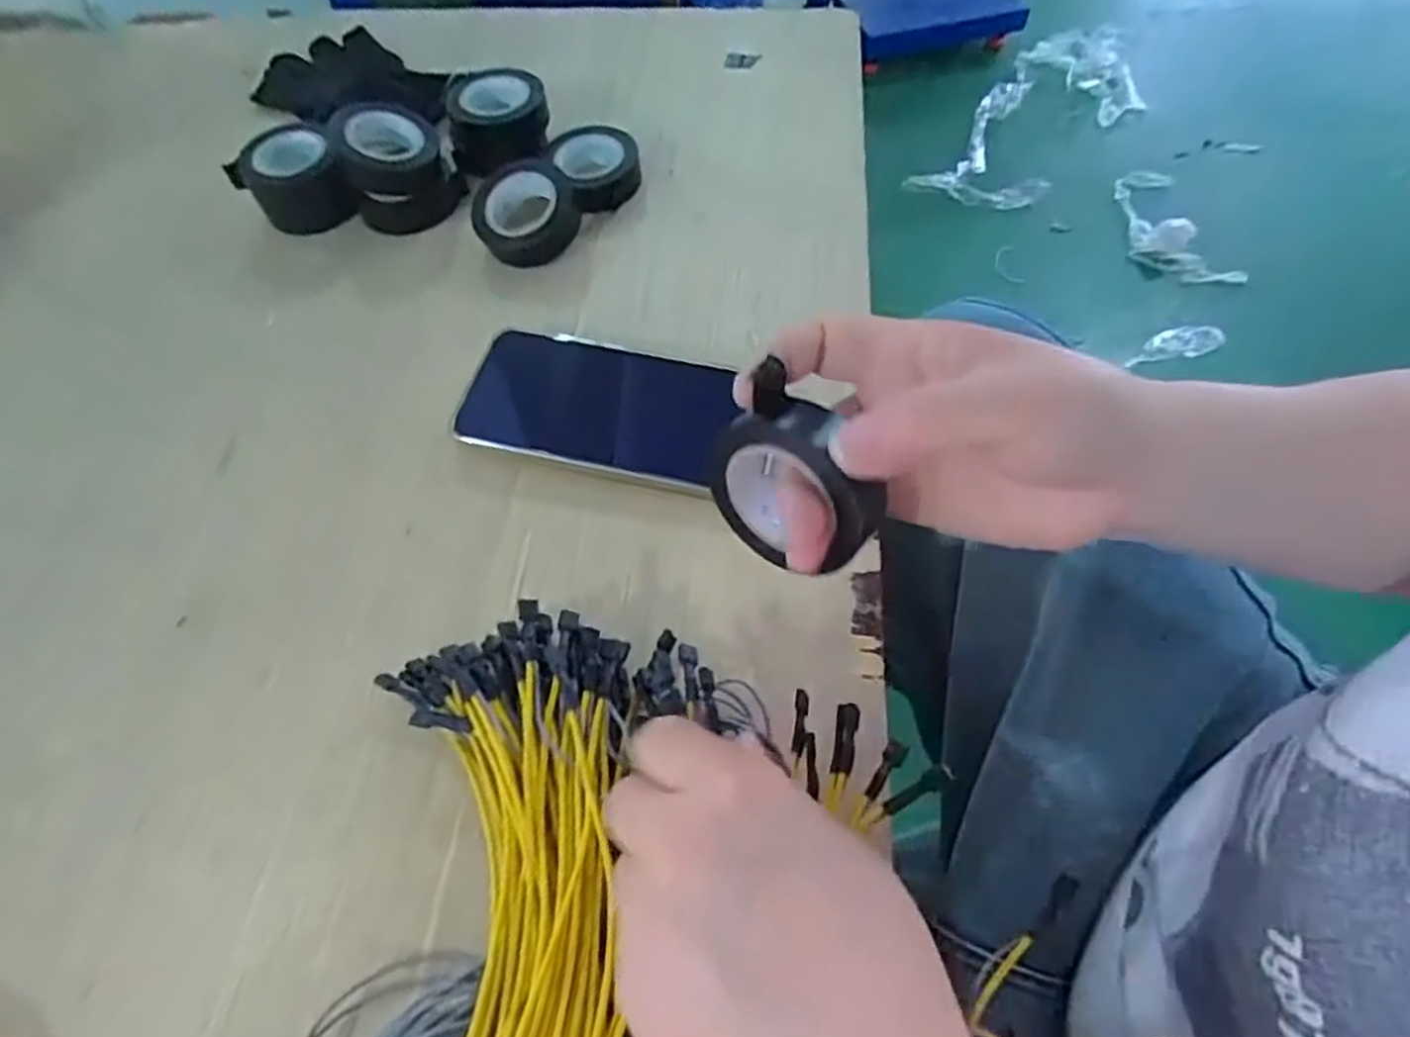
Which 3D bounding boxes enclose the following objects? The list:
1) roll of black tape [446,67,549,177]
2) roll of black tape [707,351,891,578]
[{"bbox_3d":[-0.135,-0.265,0.507,0.063,0.035,0.063,-9,60,-1],"label":"roll of black tape"},{"bbox_3d":[0.030,-0.010,0.268,0.060,0.061,0.019,42,52,4],"label":"roll of black tape"}]

